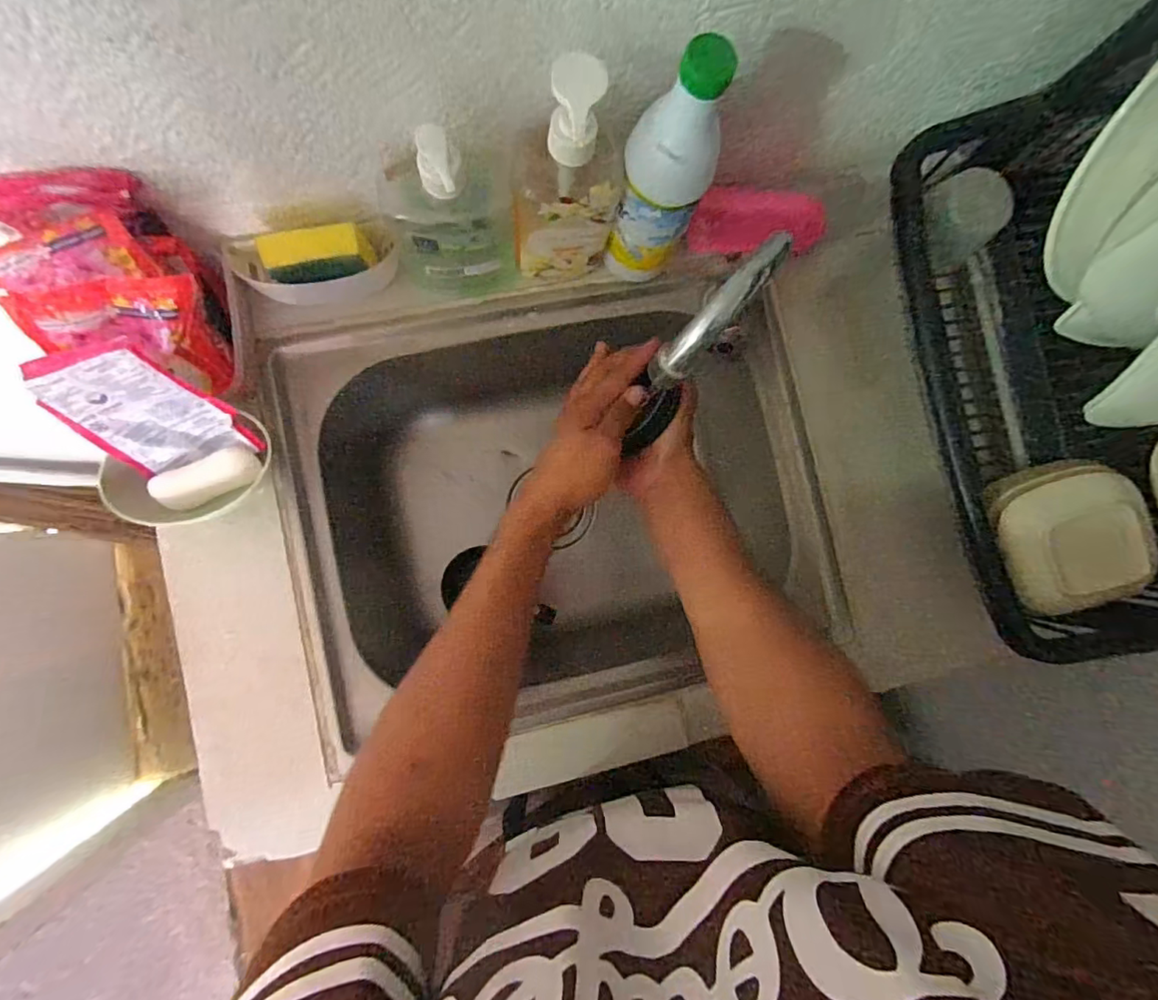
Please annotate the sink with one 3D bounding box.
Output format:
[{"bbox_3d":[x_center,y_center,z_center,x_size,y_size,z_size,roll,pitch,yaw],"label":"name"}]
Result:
[{"bbox_3d":[-0.026,-0.005,0.603,0.494,0.213,0.421,-11,87,-6],"label":"sink"}]

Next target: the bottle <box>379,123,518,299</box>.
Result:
[{"bbox_3d":[-0.098,-0.222,0.413,0.093,0.158,0.056,-10,87,-6],"label":"bottle"}]

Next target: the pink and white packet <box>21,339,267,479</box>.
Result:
[{"bbox_3d":[-0.317,-0.060,0.381,0.087,0.119,0.020,-21,63,3],"label":"pink and white packet"}]

